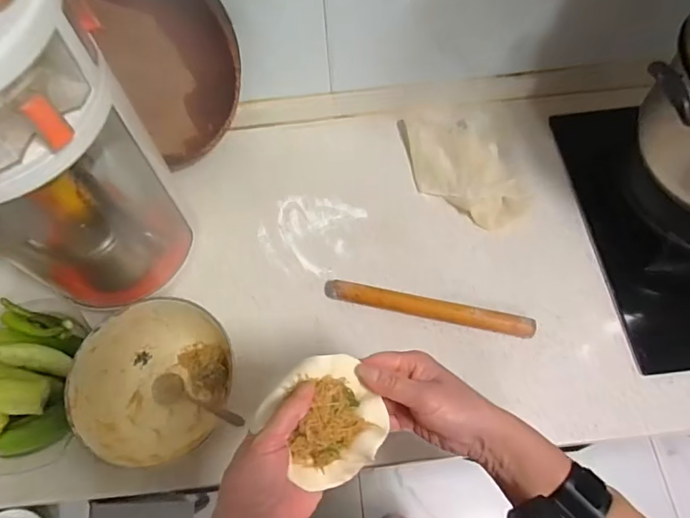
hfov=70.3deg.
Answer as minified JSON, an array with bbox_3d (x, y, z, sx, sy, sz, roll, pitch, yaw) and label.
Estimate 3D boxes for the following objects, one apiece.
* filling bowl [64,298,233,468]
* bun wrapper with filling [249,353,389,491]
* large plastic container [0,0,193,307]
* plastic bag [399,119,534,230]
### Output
[{"bbox_3d":[-0.250,0.156,0.633,0.166,0.085,0.177,-1,65,2],"label":"filling bowl"},{"bbox_3d":[-0.016,0.133,0.408,0.092,0.037,0.093,-36,69,-14],"label":"bun wrapper with filling"},{"bbox_3d":[-0.325,-0.094,0.553,0.194,0.395,0.165,-12,65,-3],"label":"large plastic container"},{"bbox_3d":[0.192,-0.152,0.778,0.157,0.054,0.222,-14,65,-4],"label":"plastic bag"}]

